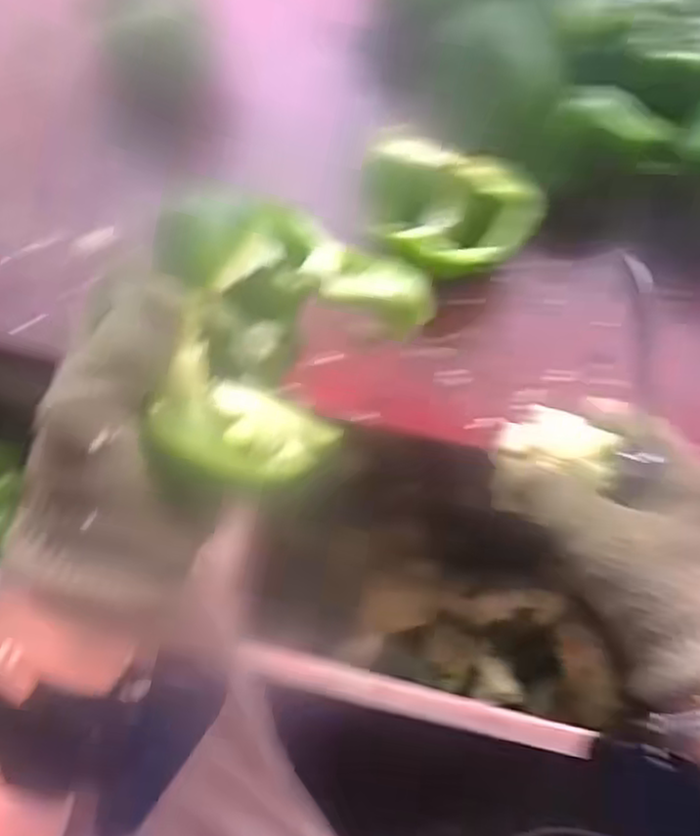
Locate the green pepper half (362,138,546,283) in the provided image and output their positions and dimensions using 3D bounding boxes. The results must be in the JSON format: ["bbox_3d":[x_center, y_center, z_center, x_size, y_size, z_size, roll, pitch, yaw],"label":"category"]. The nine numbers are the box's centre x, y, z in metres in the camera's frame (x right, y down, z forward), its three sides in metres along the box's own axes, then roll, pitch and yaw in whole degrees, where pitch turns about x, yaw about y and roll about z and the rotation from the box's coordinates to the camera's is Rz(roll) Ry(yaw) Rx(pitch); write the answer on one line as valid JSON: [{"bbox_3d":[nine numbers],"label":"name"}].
[{"bbox_3d":[0.063,-0.130,0.463,0.106,0.036,0.071,17,103,7],"label":"green pepper half"}]

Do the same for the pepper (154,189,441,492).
[{"bbox_3d":[-0.018,-0.025,0.275,0.095,0.061,0.096,0,68,2],"label":"pepper"}]

